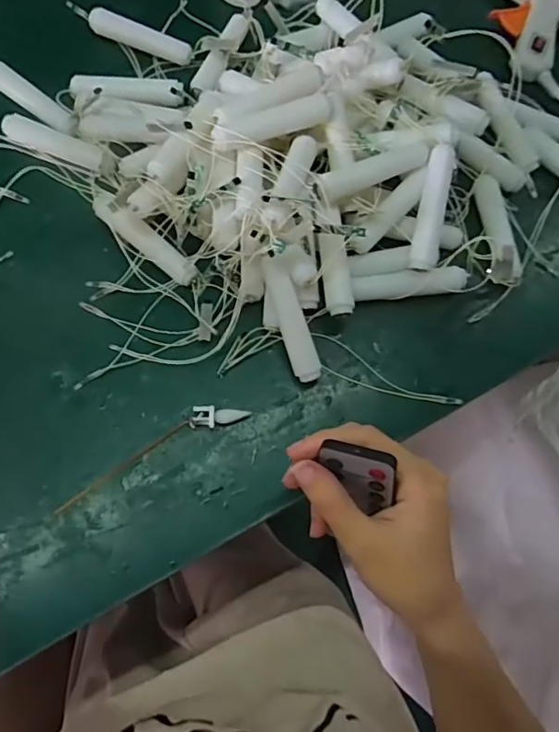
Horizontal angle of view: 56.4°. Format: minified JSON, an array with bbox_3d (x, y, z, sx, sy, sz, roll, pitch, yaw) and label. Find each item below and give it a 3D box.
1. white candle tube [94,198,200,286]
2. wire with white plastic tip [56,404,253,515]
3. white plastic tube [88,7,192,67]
[{"bbox_3d":[-0.096,-0.091,0.375,0.088,0.015,0.017,39,78,-5],"label":"white candle tube"},{"bbox_3d":[-0.087,0.055,0.347,0.138,0.010,0.019,-26,76,-11],"label":"wire with white plastic tip"},{"bbox_3d":[-0.118,-0.284,0.448,0.090,0.018,0.019,20,72,2],"label":"white plastic tube"}]

